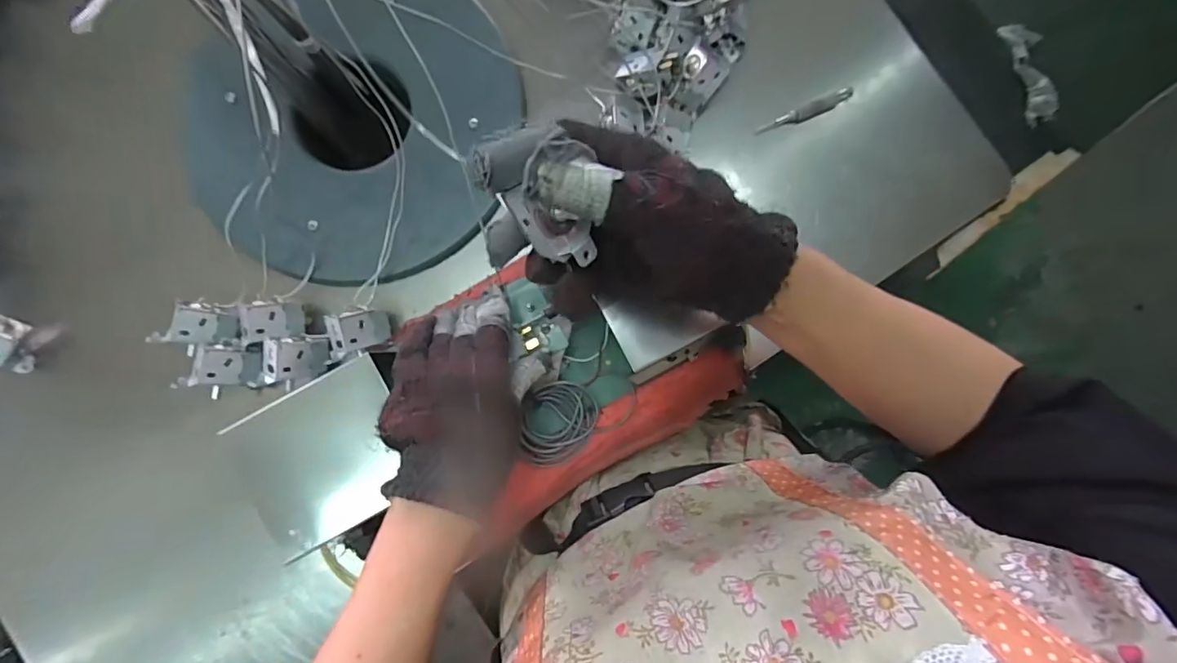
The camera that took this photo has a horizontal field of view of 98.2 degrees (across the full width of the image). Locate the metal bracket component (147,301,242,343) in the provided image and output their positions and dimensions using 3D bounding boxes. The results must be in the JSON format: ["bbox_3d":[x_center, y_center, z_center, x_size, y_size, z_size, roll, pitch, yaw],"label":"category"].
[{"bbox_3d":[-0.337,-0.007,0.441,0.058,0.023,0.035,4,92,-30],"label":"metal bracket component"}]

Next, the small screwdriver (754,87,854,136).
[{"bbox_3d":[0.209,-0.213,0.496,0.092,0.009,0.016,-20,86,10],"label":"small screwdriver"}]

